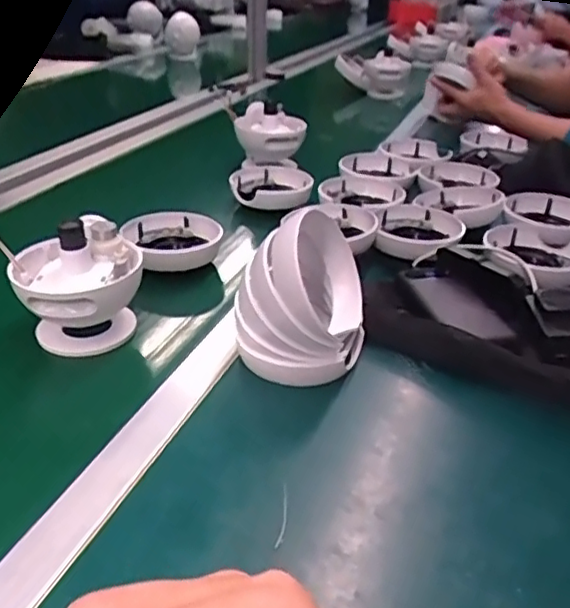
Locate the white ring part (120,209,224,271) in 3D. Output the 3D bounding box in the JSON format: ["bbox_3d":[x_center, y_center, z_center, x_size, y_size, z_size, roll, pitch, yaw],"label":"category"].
[{"bbox_3d":[-0.129,-0.075,0.741,0.104,0.034,0.112,2,30,-1],"label":"white ring part"}]

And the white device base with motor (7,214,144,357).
[{"bbox_3d":[-0.192,-0.013,0.596,0.108,0.117,0.098,-8,32,-19],"label":"white device base with motor"}]

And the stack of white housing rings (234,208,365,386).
[{"bbox_3d":[0.021,-0.013,0.548,0.088,0.125,0.108,19,33,25],"label":"stack of white housing rings"}]

